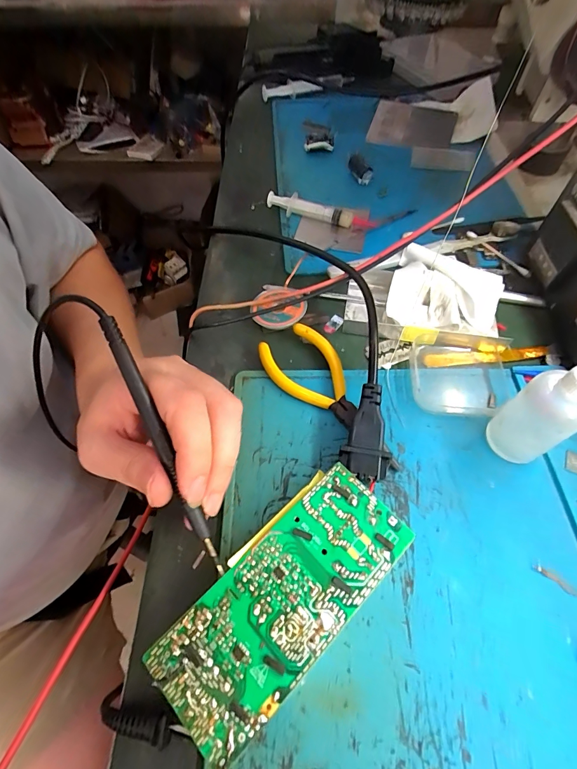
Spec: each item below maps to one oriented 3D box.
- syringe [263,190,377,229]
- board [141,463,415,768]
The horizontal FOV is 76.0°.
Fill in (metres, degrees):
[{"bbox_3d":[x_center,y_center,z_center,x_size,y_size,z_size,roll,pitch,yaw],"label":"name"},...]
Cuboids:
[{"bbox_3d":[0.032,-0.173,0.374,0.115,0.021,0.013,17,59,11],"label":"syringe"},{"bbox_3d":[0.000,0.108,0.192,0.131,0.026,0.055,-39,65,-21],"label":"board"}]

